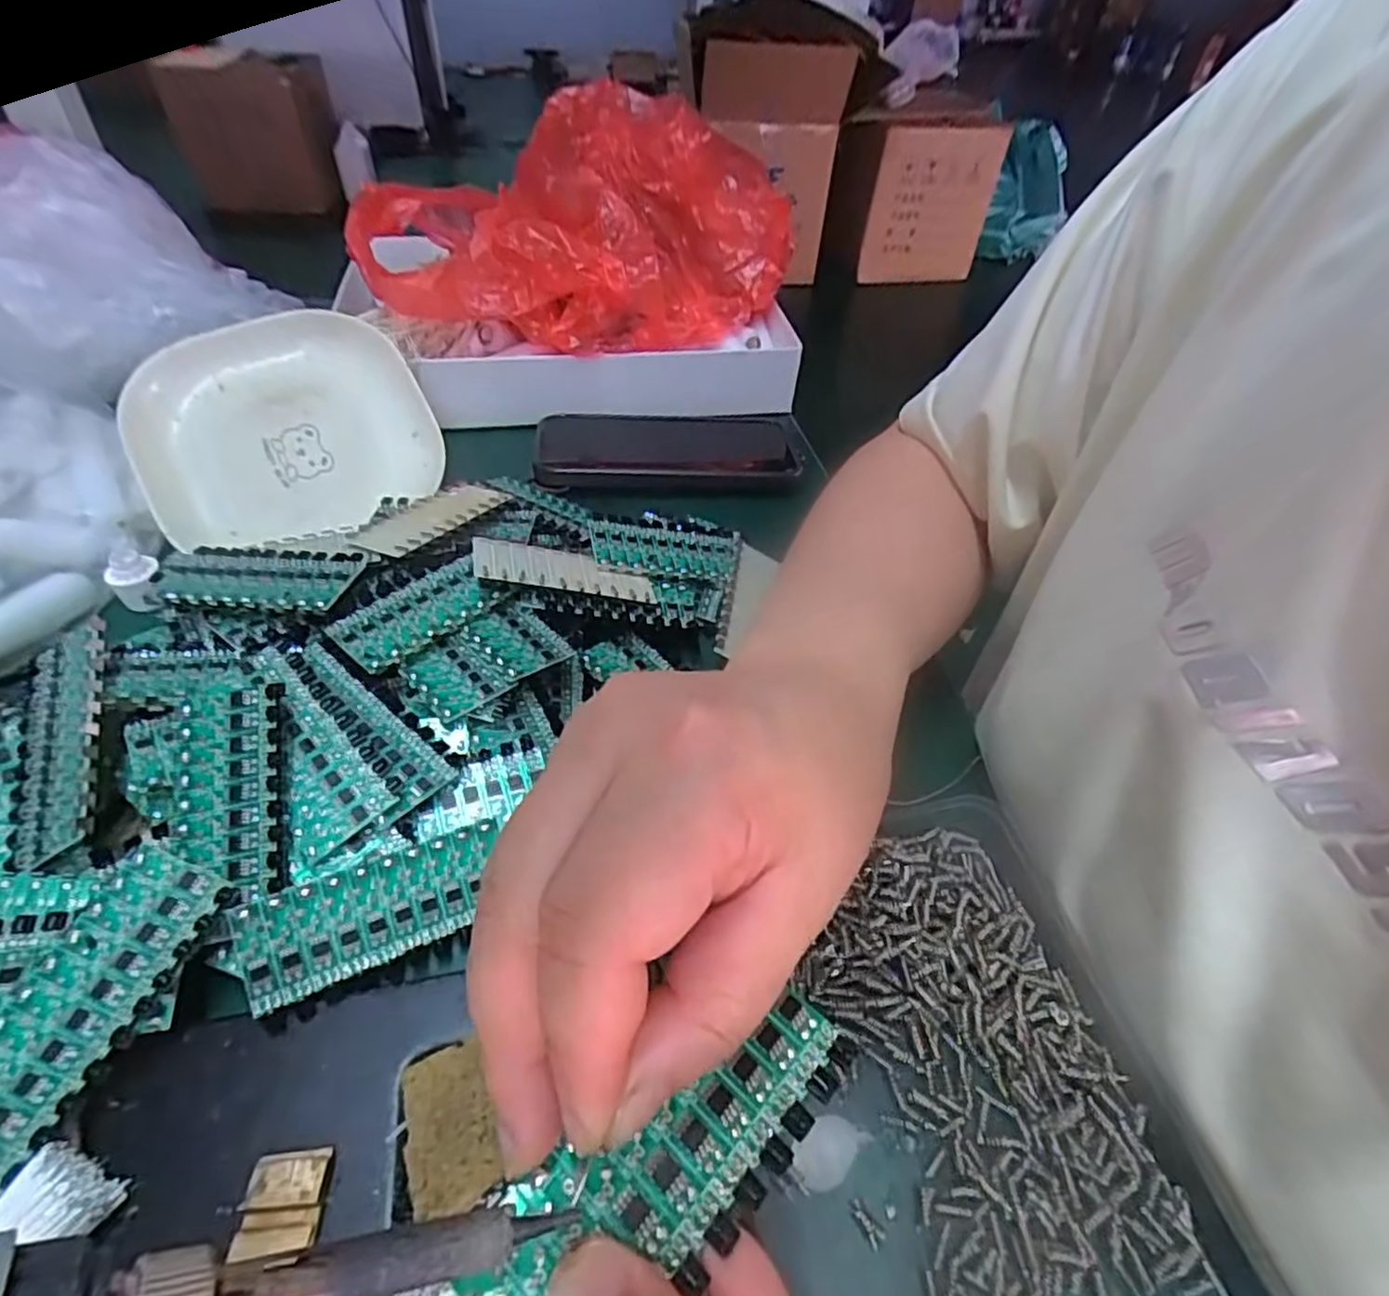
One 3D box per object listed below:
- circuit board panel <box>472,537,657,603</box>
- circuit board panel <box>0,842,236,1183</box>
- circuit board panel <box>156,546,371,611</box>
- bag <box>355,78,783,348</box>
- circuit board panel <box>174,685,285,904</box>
[{"bbox_3d":[-0.056,-0.035,0.311,0.079,0.006,0.033,9,43,-21],"label":"circuit board panel"},{"bbox_3d":[-0.164,0.092,0.187,0.033,0.010,0.076,18,47,12],"label":"circuit board panel"},{"bbox_3d":[-0.177,-0.029,0.283,0.079,0.004,0.034,3,45,5],"label":"circuit board panel"},{"bbox_3d":[-0.082,-0.276,0.461,0.260,0.110,0.163,-21,51,-23],"label":"bag"},{"bbox_3d":[-0.148,0.044,0.223,0.035,0.004,0.069,-10,71,0],"label":"circuit board panel"}]

